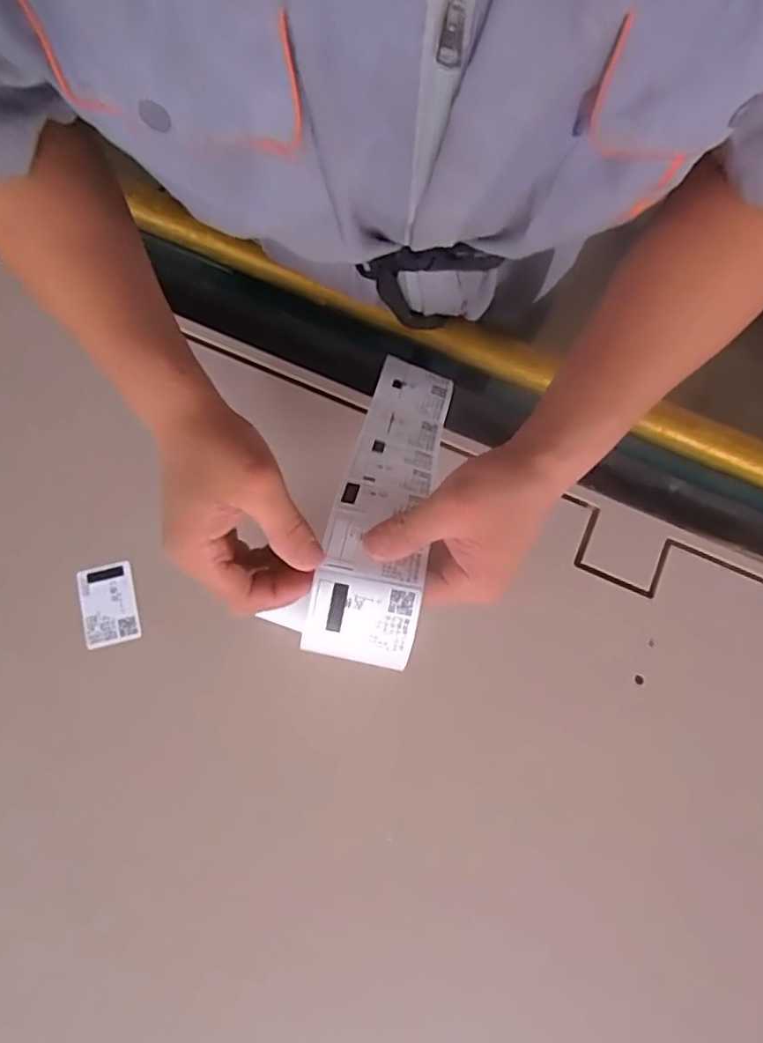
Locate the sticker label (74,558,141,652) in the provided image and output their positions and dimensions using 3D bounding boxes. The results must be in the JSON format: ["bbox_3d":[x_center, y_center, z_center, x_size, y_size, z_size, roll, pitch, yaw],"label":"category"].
[{"bbox_3d":[-0.208,0.063,0.485,0.041,0.005,0.060,-12,79,-8],"label":"sticker label"}]

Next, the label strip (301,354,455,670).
[{"bbox_3d":[0.007,-0.025,0.455,0.064,0.053,0.269,14,40,1],"label":"label strip"}]

